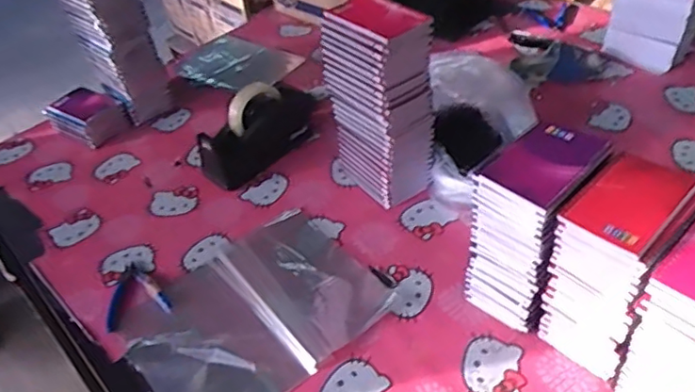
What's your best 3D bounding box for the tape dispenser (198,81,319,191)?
[{"bbox_3d":[-0.145,-0.120,0.995,0.073,0.115,0.227,30,54,35],"label":"tape dispenser"}]

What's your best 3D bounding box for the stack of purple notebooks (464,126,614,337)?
[{"bbox_3d":[0.216,0.040,0.688,0.095,0.216,0.126,31,54,35],"label":"stack of purple notebooks"}]

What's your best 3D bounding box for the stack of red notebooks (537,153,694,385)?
[{"bbox_3d":[0.285,0.082,0.634,0.098,0.214,0.123,30,54,35],"label":"stack of red notebooks"}]

